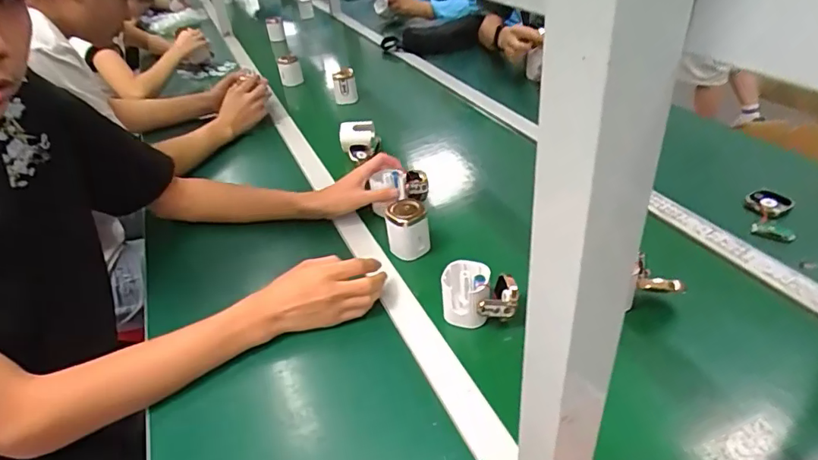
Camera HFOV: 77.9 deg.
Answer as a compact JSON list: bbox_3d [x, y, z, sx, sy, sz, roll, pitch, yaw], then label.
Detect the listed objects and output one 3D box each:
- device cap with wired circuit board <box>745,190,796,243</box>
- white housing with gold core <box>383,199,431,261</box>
[{"bbox_3d":[0.525,-0.022,0.735,0.056,0.024,0.097,13,38,26],"label":"device cap with wired circuit board"},{"bbox_3d":[-0.002,-0.002,0.744,0.059,0.070,0.060,-6,34,0],"label":"white housing with gold core"}]

